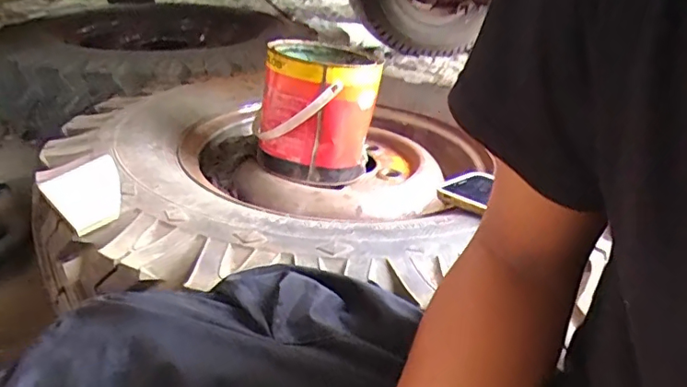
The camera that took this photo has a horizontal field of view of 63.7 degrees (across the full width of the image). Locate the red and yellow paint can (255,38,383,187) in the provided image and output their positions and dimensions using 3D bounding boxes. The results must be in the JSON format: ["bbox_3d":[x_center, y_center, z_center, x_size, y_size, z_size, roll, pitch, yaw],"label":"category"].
[{"bbox_3d":[-0.033,-0.111,0.764,0.157,0.174,0.184,2,27,0],"label":"red and yellow paint can"}]

